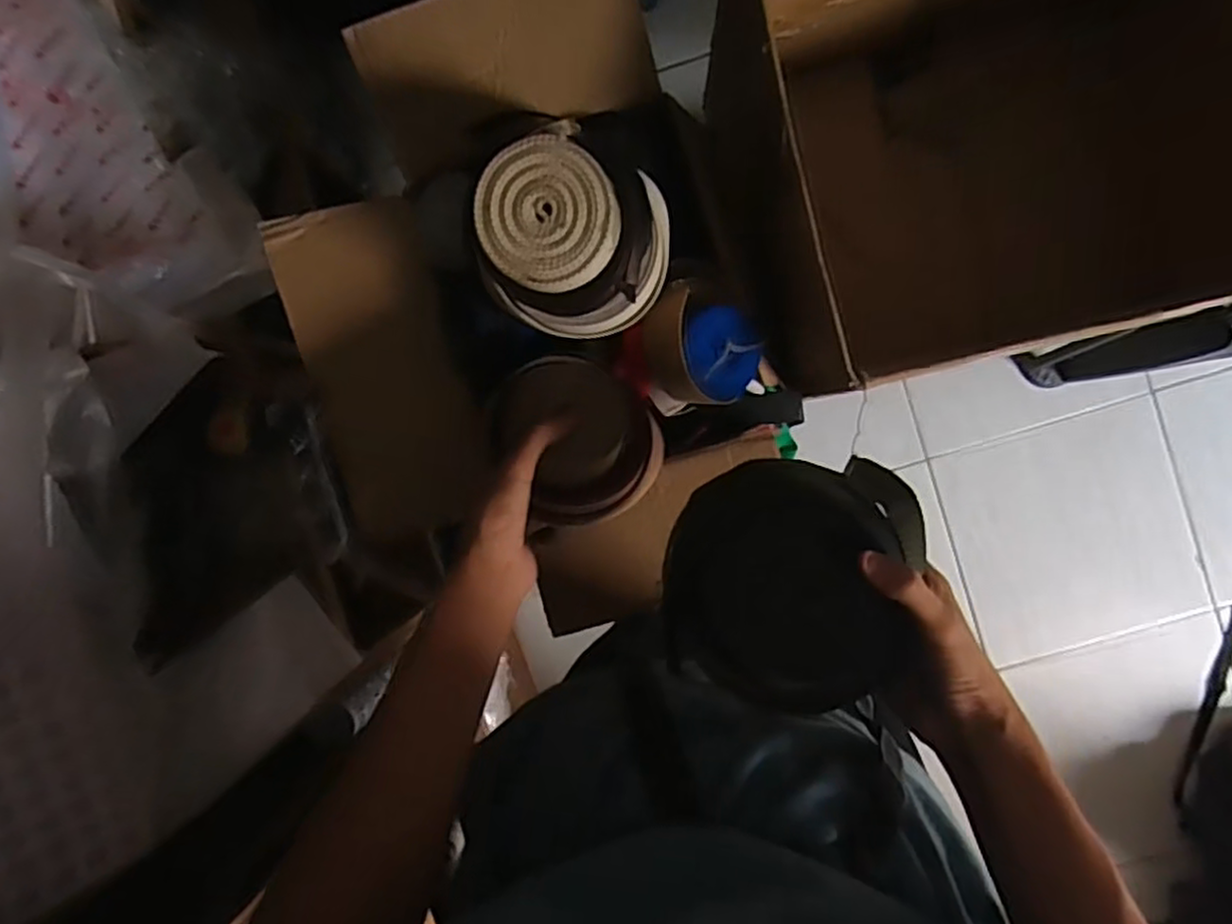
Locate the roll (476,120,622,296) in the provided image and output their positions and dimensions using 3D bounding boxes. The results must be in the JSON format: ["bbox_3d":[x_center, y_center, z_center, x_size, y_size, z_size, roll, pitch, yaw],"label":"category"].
[{"bbox_3d":[-0.038,-0.138,0.391,0.074,0.021,0.079,0,93,3],"label":"roll"}]

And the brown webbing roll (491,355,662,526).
[{"bbox_3d":[-0.024,-0.019,0.529,0.108,0.089,0.118,-36,90,4],"label":"brown webbing roll"}]

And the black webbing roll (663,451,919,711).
[{"bbox_3d":[0.101,0.069,0.406,0.136,0.043,0.147,0,93,3],"label":"black webbing roll"}]

